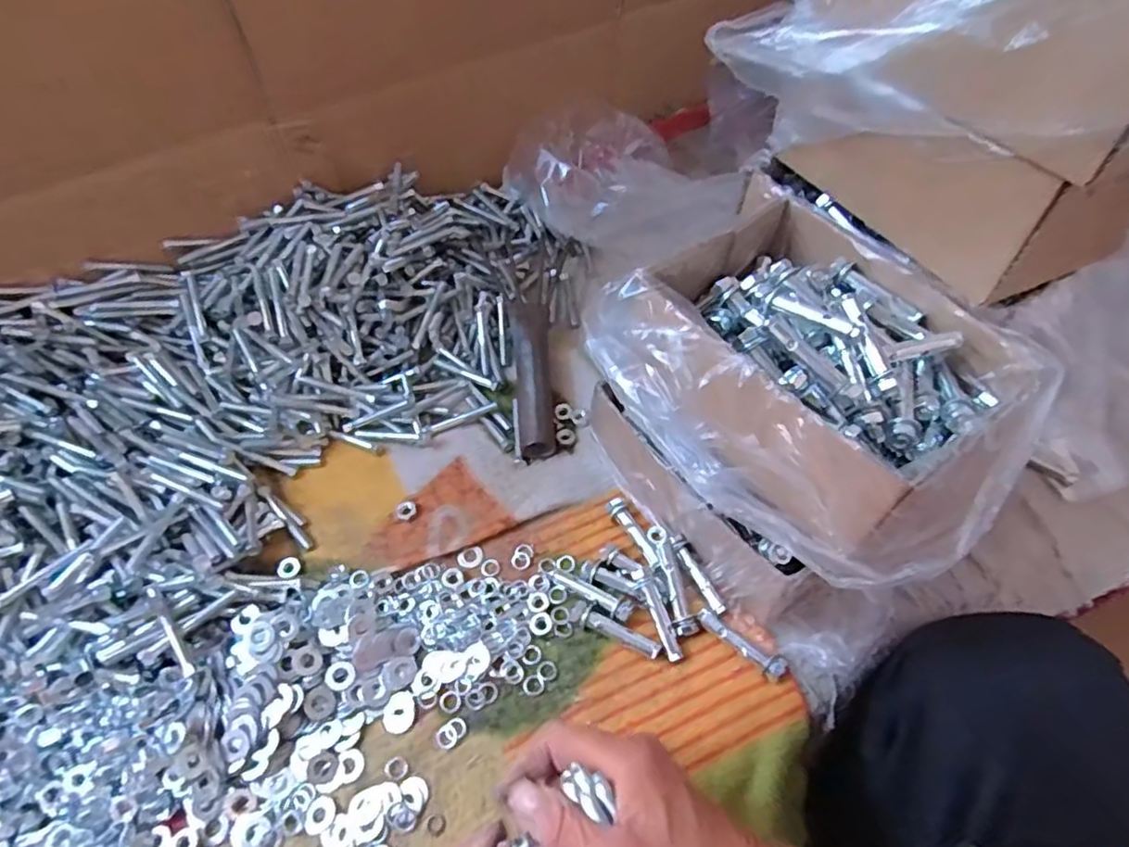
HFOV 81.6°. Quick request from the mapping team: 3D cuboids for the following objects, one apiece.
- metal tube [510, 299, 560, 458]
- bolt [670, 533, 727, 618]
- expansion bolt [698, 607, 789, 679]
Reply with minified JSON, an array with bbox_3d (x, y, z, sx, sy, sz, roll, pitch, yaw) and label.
[{"bbox_3d":[-0.023,-0.037,0.497,0.027,0.028,0.133,-4,55,-2],"label":"metal tube"},{"bbox_3d":[0.086,0.096,0.416,0.012,0.006,0.056,-25,59,-16],"label":"bolt"},{"bbox_3d":[0.106,0.131,0.392,0.057,0.011,0.016,30,61,20],"label":"expansion bolt"}]

